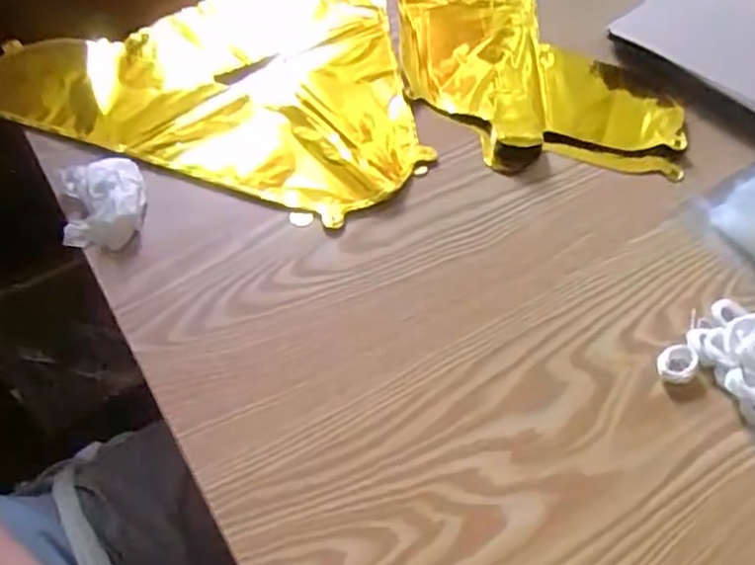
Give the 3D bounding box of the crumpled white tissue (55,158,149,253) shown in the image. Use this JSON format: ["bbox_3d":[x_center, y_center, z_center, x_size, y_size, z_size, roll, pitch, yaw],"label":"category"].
[{"bbox_3d":[-0.204,-0.061,0.516,0.060,0.022,0.078,-7,55,-8],"label":"crumpled white tissue"}]

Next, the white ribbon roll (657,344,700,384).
[{"bbox_3d":[0.203,0.054,0.467,0.030,0.010,0.024,-38,65,-26],"label":"white ribbon roll"}]

